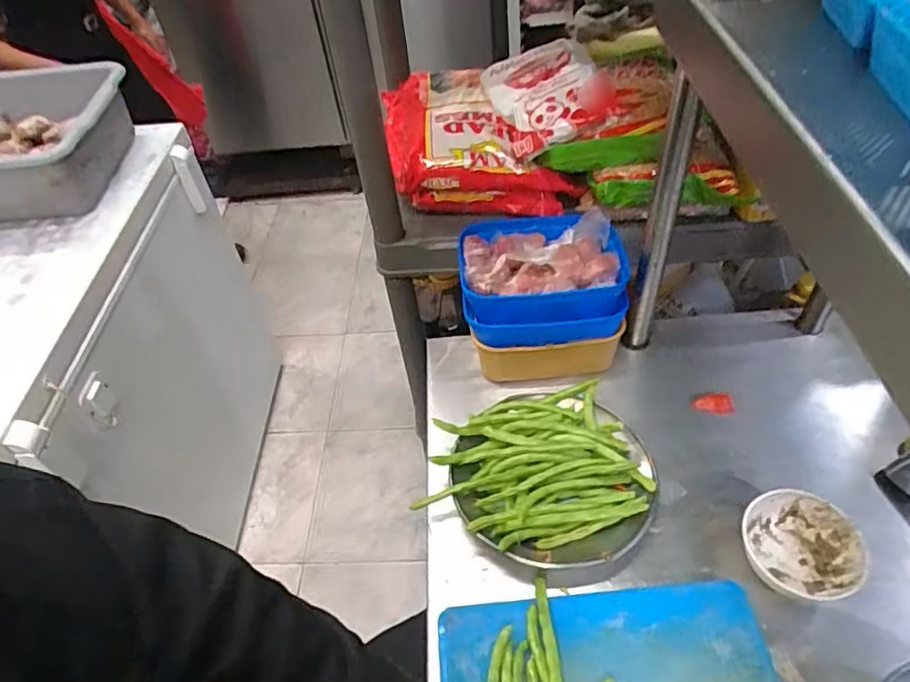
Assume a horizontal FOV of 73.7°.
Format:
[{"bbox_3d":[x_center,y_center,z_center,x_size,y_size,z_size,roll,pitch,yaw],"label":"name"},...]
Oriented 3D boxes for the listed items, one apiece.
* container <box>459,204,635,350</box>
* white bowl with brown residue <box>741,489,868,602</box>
[{"bbox_3d":[0.109,-0.092,0.777,0.204,0.083,0.193,-5,48,2],"label":"container"},{"bbox_3d":[0.346,0.207,0.607,0.098,0.045,0.101,-3,48,4],"label":"white bowl with brown residue"}]

